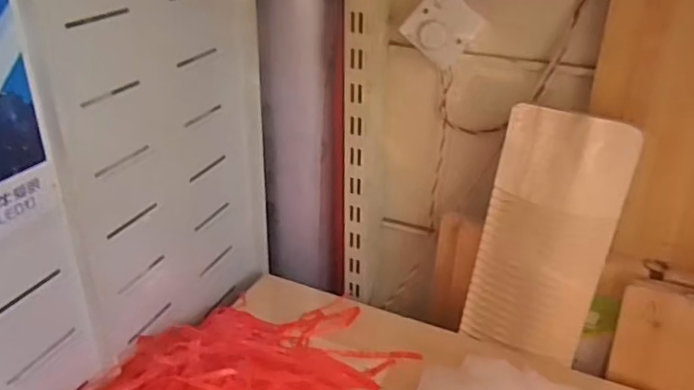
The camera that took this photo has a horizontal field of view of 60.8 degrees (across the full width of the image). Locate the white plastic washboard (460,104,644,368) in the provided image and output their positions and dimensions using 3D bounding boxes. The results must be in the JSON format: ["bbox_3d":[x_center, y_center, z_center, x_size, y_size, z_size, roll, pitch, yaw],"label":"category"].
[{"bbox_3d":[0.256,0.060,0.769,0.154,0.334,0.020,16,22,21],"label":"white plastic washboard"}]

